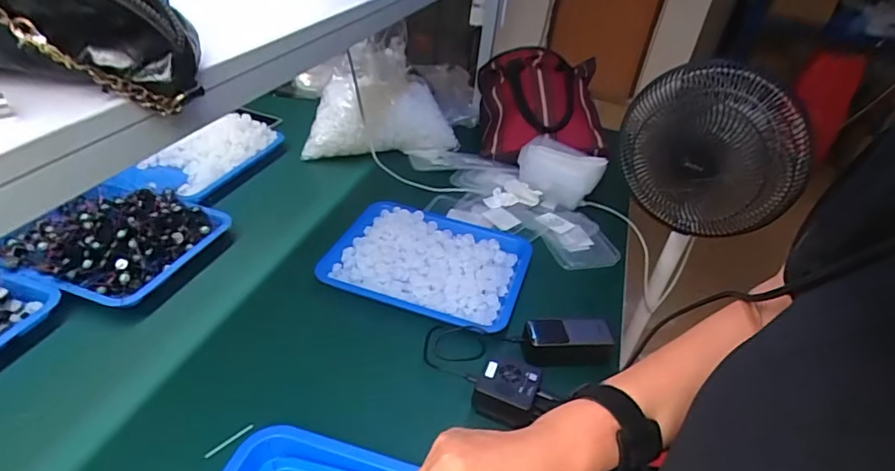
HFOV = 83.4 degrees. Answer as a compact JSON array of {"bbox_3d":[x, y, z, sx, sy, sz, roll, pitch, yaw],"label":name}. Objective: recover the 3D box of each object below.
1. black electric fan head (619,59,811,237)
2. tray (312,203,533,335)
[{"bbox_3d":[0.436,-0.136,0.854,0.258,0.264,0.155,16,37,11],"label":"black electric fan head"},{"bbox_3d":[-0.031,0.037,0.870,0.318,0.037,0.239,16,37,11],"label":"tray"}]

